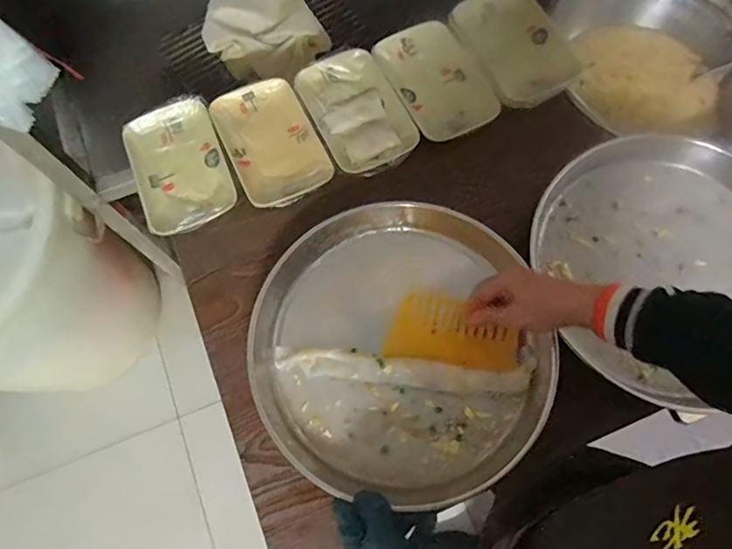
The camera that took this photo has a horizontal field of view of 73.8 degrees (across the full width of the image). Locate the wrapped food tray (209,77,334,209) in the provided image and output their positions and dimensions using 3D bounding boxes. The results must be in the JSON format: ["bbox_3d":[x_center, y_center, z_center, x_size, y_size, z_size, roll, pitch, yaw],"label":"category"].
[{"bbox_3d":[-0.132,-0.182,0.677,0.121,0.039,0.197,-26,72,-10],"label":"wrapped food tray"}]

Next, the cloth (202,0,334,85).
[{"bbox_3d":[-0.184,-0.437,0.866,0.199,0.068,0.171,35,73,11],"label":"cloth"}]

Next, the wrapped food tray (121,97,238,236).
[{"bbox_3d":[-0.253,-0.145,0.659,0.123,0.029,0.190,-21,71,-8],"label":"wrapped food tray"}]

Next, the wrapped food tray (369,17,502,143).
[{"bbox_3d":[0.100,-0.279,0.695,0.124,0.023,0.180,-25,72,-9],"label":"wrapped food tray"}]

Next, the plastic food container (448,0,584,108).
[{"bbox_3d":[0.216,-0.330,0.702,0.122,0.037,0.195,-24,72,-9],"label":"plastic food container"}]

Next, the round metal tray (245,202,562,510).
[{"bbox_3d":[0.043,0.089,0.593,0.347,0.074,0.334,1,74,-2],"label":"round metal tray"}]

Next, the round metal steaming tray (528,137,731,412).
[{"bbox_3d":[0.369,-0.023,0.610,0.306,0.041,0.302,-1,86,15],"label":"round metal steaming tray"}]

